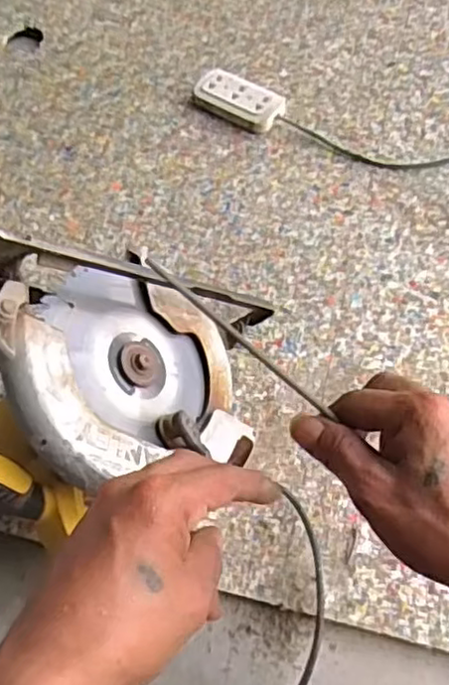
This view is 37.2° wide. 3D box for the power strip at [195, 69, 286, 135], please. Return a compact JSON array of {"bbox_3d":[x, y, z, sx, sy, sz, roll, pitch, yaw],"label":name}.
[{"bbox_3d":[0.019,-0.318,0.879,0.119,0.028,0.059,28,67,19],"label":"power strip"}]

